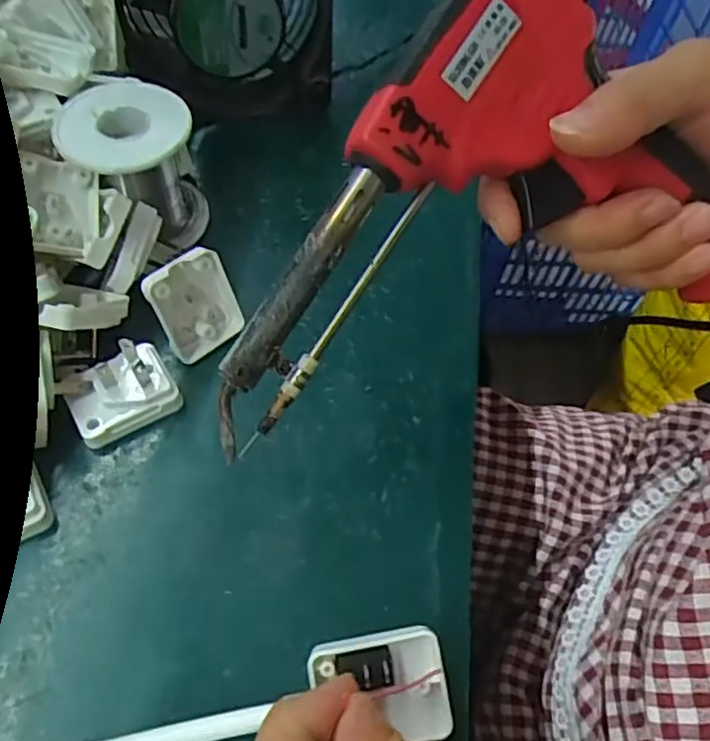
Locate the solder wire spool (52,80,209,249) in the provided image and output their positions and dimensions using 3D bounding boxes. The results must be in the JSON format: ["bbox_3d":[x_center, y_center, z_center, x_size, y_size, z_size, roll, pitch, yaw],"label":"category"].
[{"bbox_3d":[-0.113,-0.102,0.354,0.062,0.071,0.062,1,57,-1],"label":"solder wire spool"}]

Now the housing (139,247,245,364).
[{"bbox_3d":[-0.077,-0.032,0.325,0.038,0.050,0.017,-30,39,-17],"label":"housing"}]

